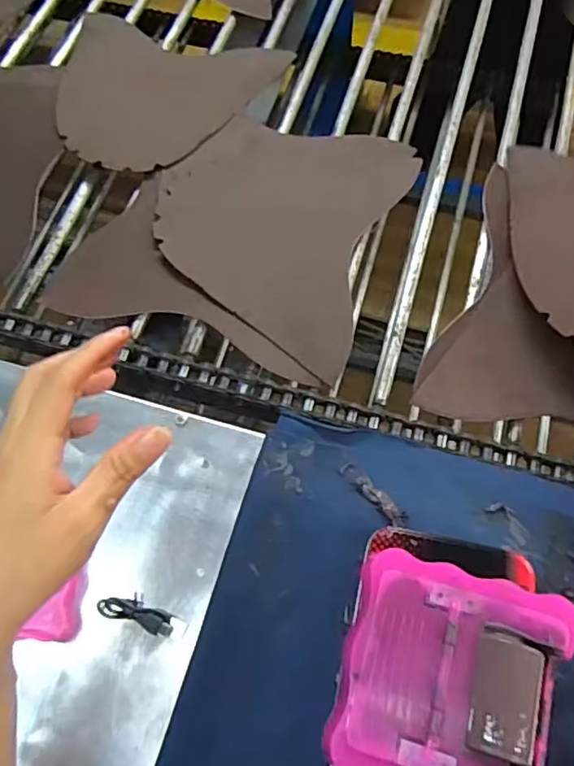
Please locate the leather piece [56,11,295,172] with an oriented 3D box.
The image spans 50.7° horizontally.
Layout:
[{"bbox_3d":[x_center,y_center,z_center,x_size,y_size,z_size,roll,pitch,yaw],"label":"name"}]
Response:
[{"bbox_3d":[-0.151,-0.318,0.668,0.240,0.018,0.218,15,68,8],"label":"leather piece"}]

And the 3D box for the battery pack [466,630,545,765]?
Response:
[{"bbox_3d":[0.106,0.151,0.293,0.033,0.005,0.054,14,68,8],"label":"battery pack"}]

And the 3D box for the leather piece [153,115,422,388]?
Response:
[{"bbox_3d":[-0.011,-0.160,0.589,0.232,0.019,0.255,22,69,11],"label":"leather piece"}]

